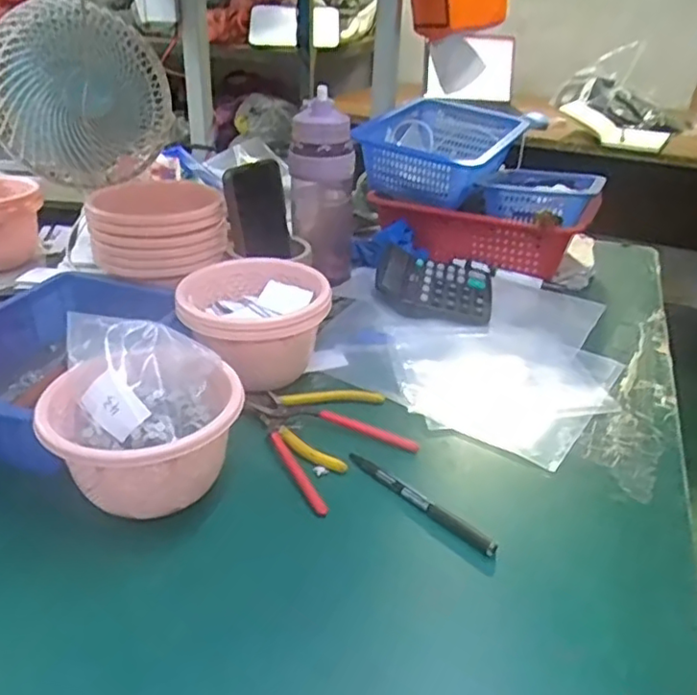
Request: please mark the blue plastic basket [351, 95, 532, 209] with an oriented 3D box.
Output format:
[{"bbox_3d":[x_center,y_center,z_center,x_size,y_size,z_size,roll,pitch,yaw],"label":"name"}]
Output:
[{"bbox_3d":[0.127,-0.298,0.968,0.217,0.101,0.257,14,31,22],"label":"blue plastic basket"}]

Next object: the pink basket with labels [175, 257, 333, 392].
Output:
[{"bbox_3d":[-0.095,-0.023,0.666,0.143,0.094,0.123,-5,29,-11],"label":"pink basket with labels"}]

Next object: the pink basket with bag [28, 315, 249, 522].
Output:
[{"bbox_3d":[-0.157,0.060,0.509,0.145,0.117,0.135,-5,29,-11],"label":"pink basket with bag"}]

